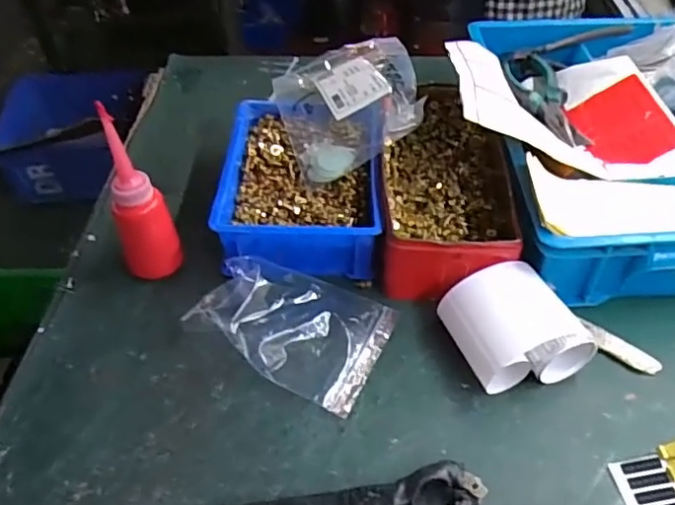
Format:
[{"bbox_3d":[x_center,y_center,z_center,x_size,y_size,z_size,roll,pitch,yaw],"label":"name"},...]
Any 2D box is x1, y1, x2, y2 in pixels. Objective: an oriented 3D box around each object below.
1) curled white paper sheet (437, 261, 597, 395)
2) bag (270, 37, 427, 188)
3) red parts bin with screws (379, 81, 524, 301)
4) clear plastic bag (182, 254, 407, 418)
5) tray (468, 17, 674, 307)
[{"bbox_3d":[0.139,0.058,0.452,0.091,0.056,0.087,-16,48,-13],"label":"curled white paper sheet"},{"bbox_3d":[0.013,-0.158,0.596,0.145,0.054,0.191,-10,47,-7],"label":"bag"},{"bbox_3d":[0.102,-0.074,0.564,0.116,0.054,0.259,2,47,4],"label":"red parts bin with screws"},{"bbox_3d":[-0.036,0.053,0.475,0.151,0.032,0.108,20,50,20],"label":"clear plastic bag"},{"bbox_3d":[0.288,-0.120,0.590,0.284,0.096,0.381,0,47,2],"label":"tray"}]

